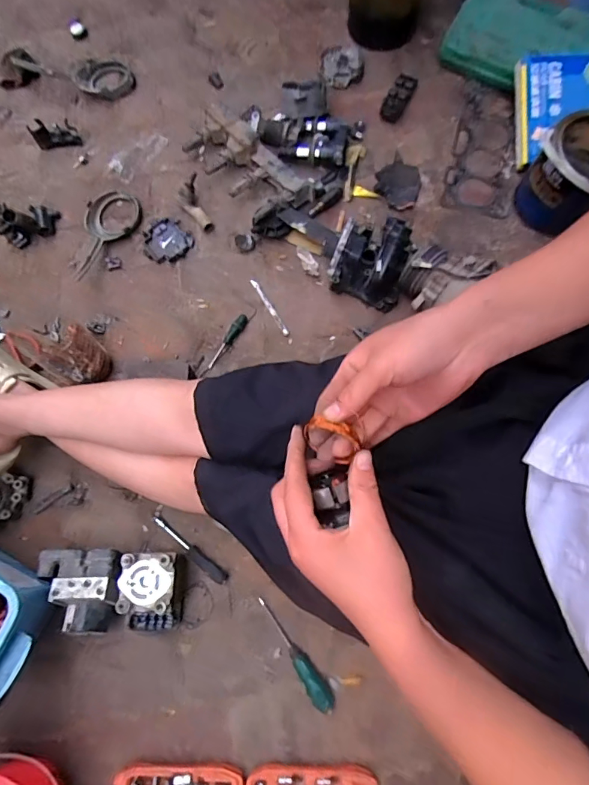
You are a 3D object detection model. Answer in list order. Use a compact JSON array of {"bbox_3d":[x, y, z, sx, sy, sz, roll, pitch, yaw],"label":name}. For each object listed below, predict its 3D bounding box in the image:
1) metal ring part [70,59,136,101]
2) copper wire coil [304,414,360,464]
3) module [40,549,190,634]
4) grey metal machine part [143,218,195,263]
[{"bbox_3d":[-0.420,-0.688,0.976,0.130,0.029,0.076,15,75,3],"label":"metal ring part"},{"bbox_3d":[0.027,0.032,0.327,0.040,0.017,0.028,37,77,9],"label":"copper wire coil"},{"bbox_3d":[-0.285,0.311,0.703,0.206,0.087,0.122,2,75,0],"label":"module"},{"bbox_3d":[-0.259,-0.307,0.903,0.094,0.013,0.091,0,75,-1],"label":"grey metal machine part"}]

